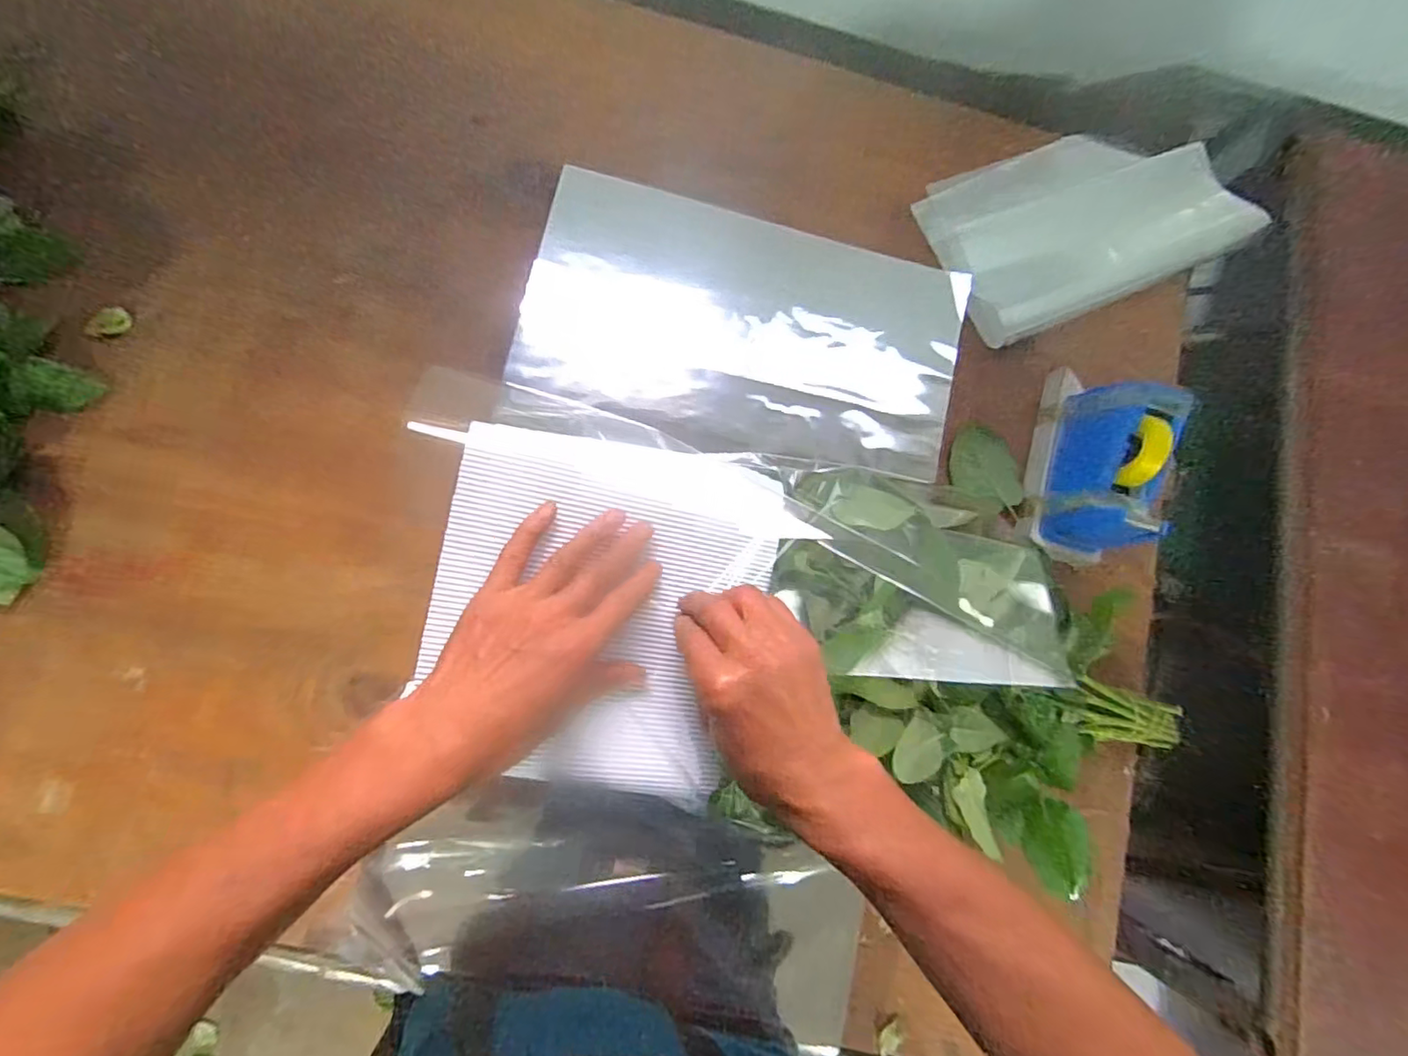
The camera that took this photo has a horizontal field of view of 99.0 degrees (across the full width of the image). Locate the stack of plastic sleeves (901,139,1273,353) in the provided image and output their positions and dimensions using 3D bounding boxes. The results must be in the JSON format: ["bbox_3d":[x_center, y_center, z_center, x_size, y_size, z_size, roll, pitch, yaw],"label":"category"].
[{"bbox_3d":[0.387,-0.313,0.598,0.312,0.039,0.181,-23,85,-6],"label":"stack of plastic sleeves"}]

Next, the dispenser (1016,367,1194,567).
[{"bbox_3d":[0.346,-0.064,0.529,0.068,0.113,0.177,11,83,-3],"label":"dispenser"}]

